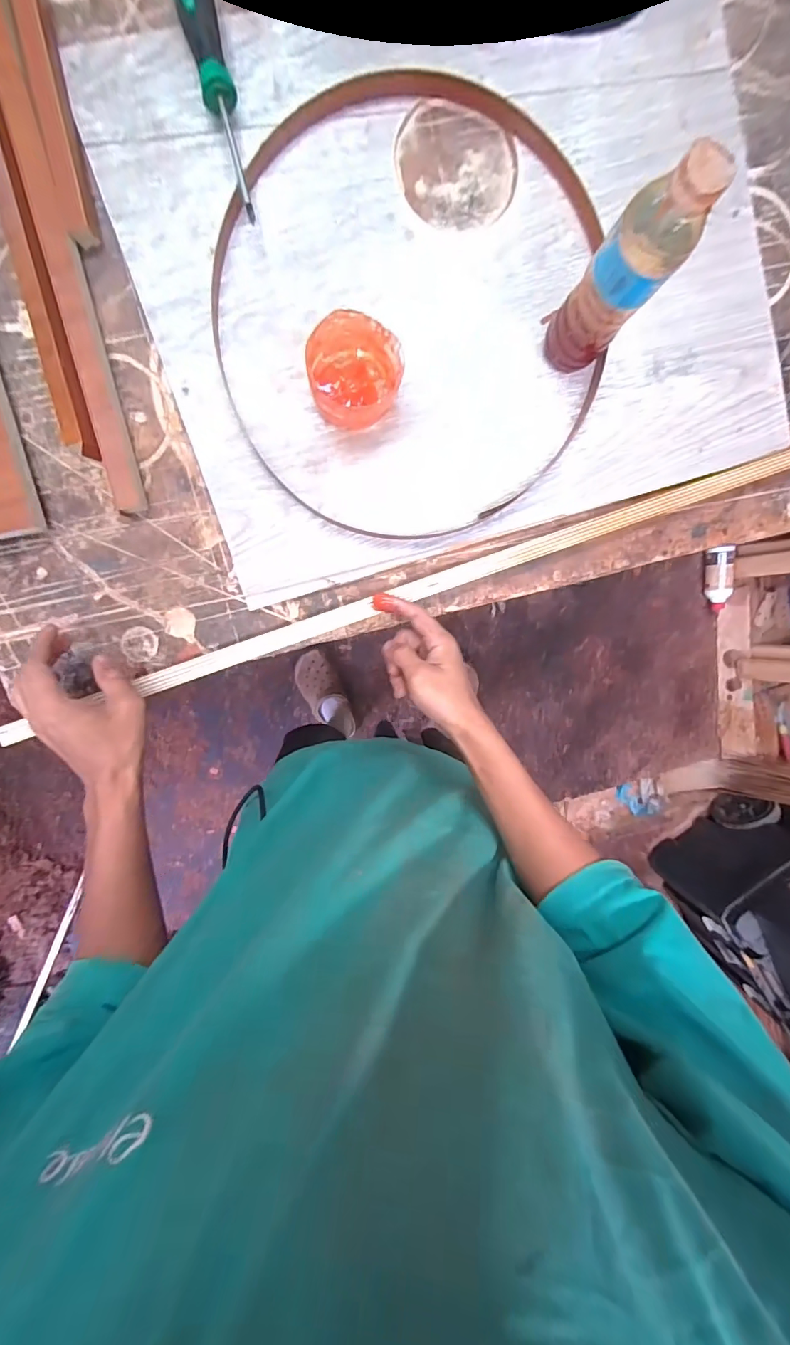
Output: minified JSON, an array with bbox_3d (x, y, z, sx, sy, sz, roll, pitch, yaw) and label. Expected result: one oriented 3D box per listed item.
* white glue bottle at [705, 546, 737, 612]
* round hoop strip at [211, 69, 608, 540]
[{"bbox_3d":[0.975,-0.280,1.400,0.056,0.080,0.193,-12,98,-5],"label":"white glue bottle"},{"bbox_3d":[0.019,-0.334,0.435,0.364,0.021,0.403,-4,97,-6],"label":"round hoop strip"}]

